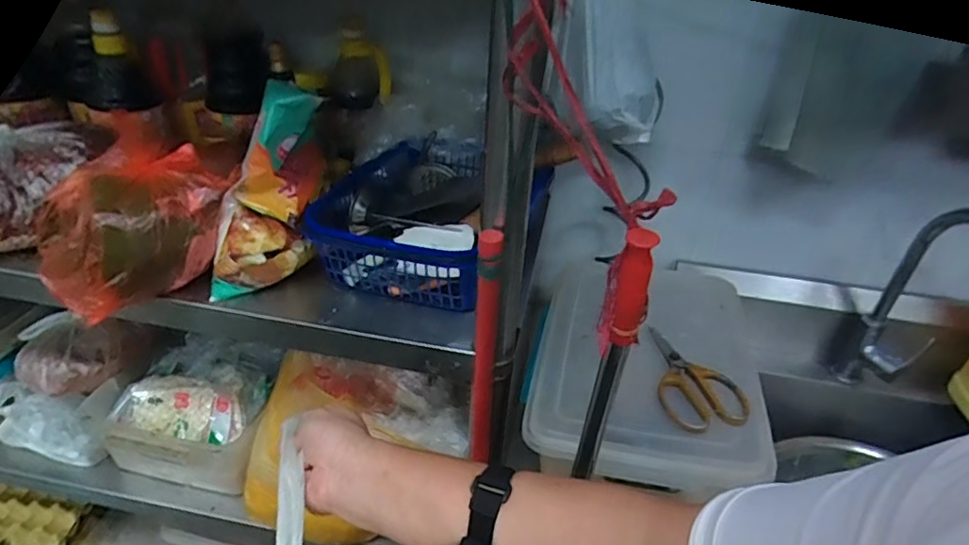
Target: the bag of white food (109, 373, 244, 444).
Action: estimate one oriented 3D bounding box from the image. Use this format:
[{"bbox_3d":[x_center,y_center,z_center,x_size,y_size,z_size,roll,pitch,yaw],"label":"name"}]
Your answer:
[{"bbox_3d":[-0.520,0.232,0.970,0.221,0.063,0.082,7,32,4],"label":"bag of white food"}]

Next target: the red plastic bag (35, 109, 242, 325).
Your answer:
[{"bbox_3d":[-0.427,-0.057,0.692,0.170,0.144,0.188,21,36,25],"label":"red plastic bag"}]

